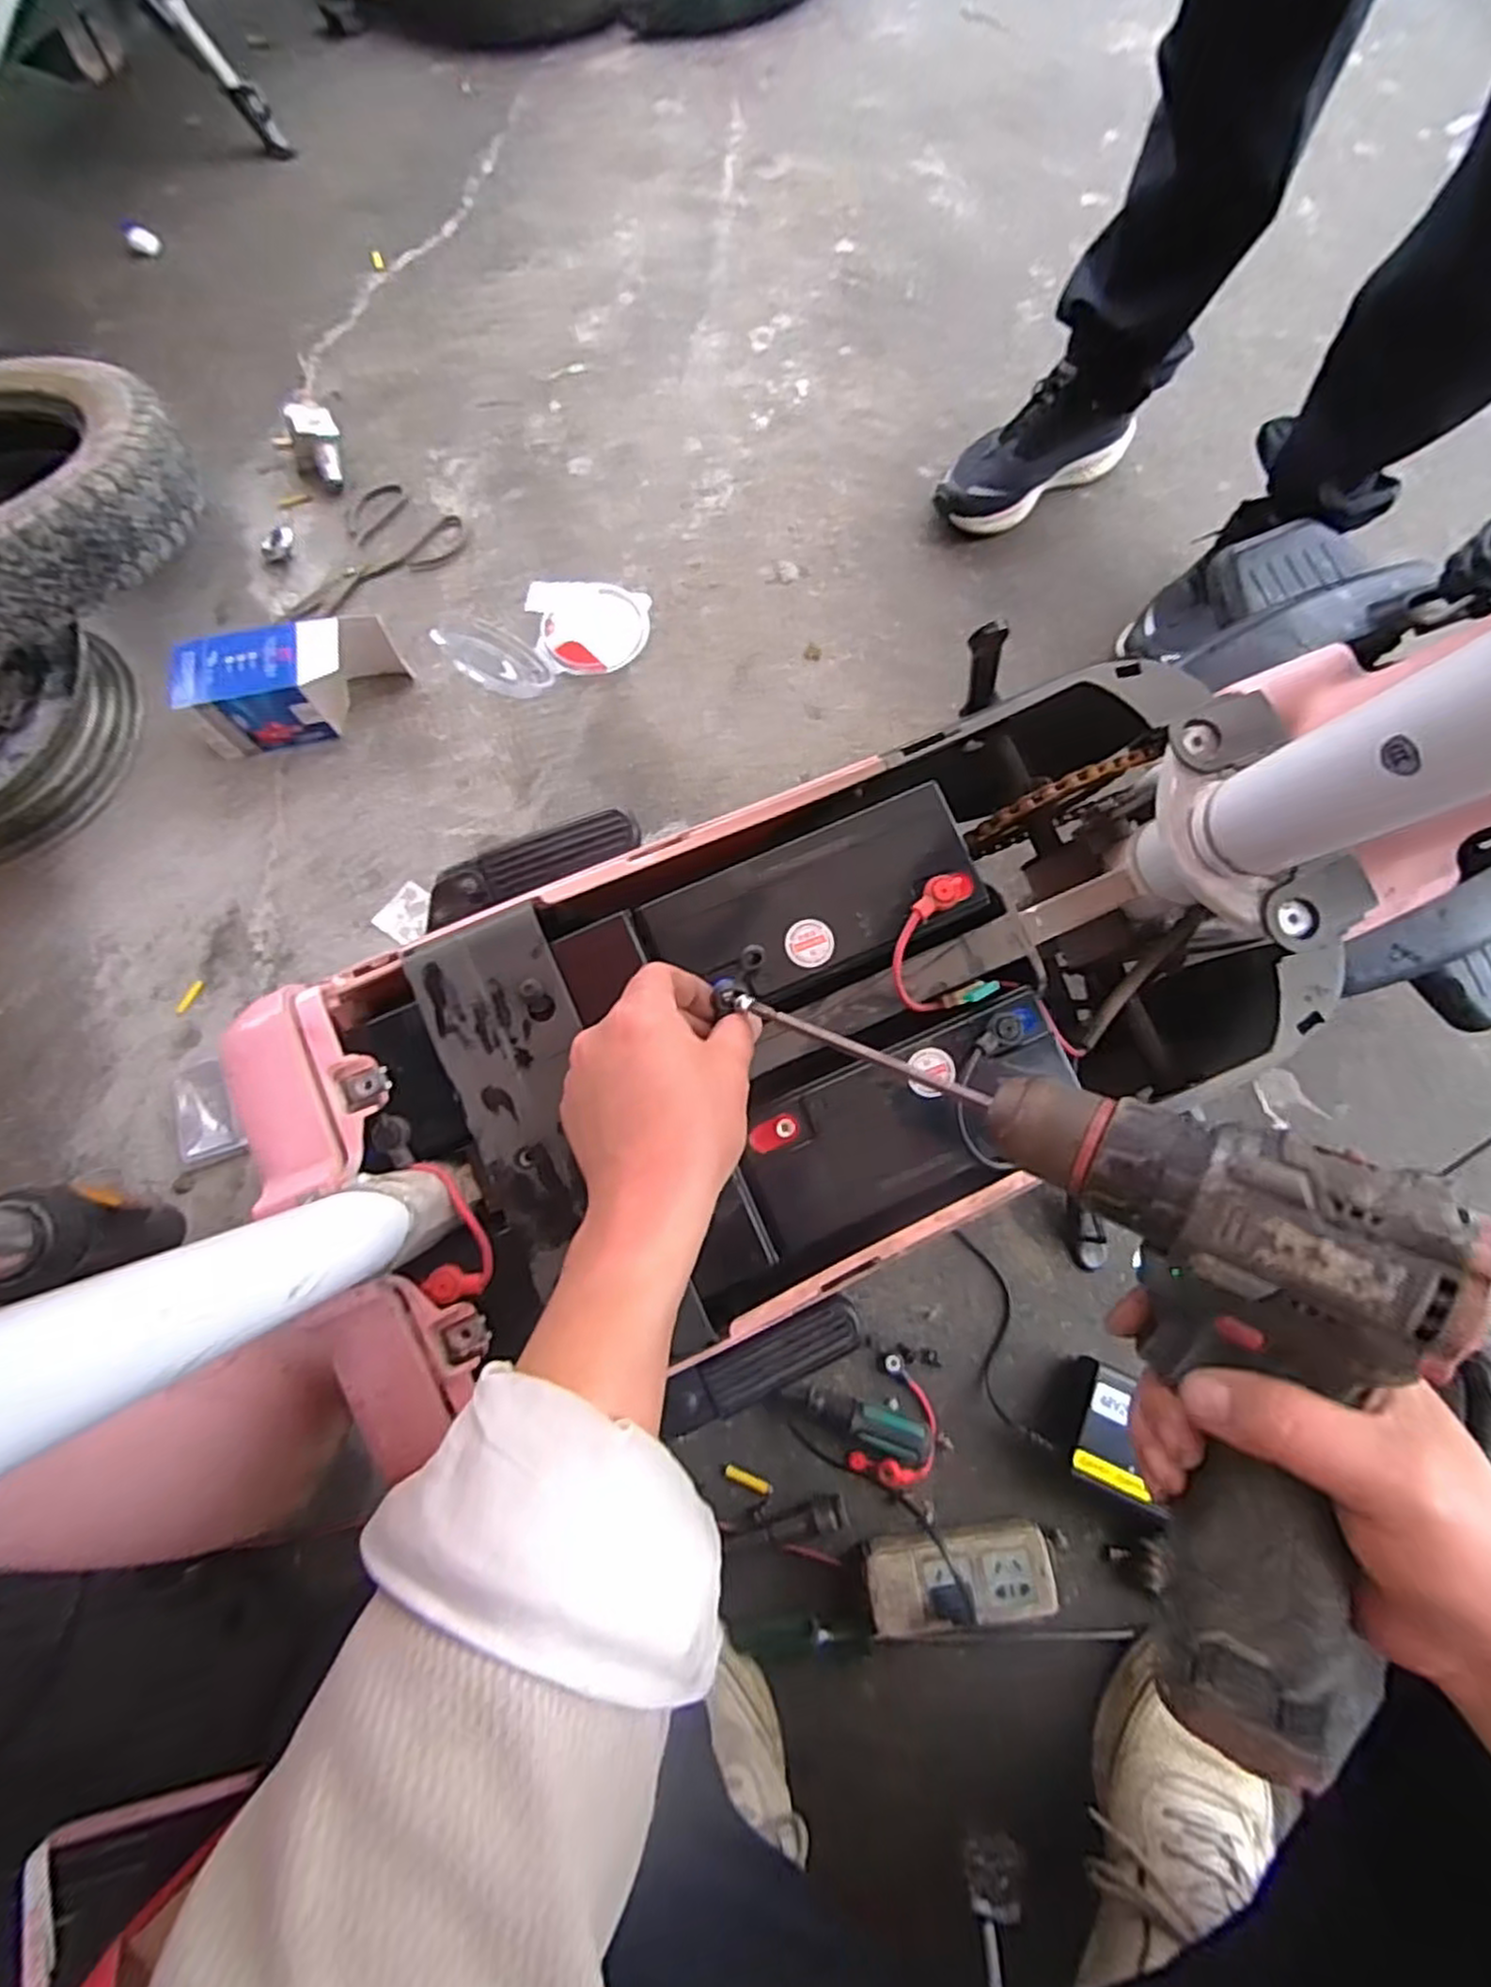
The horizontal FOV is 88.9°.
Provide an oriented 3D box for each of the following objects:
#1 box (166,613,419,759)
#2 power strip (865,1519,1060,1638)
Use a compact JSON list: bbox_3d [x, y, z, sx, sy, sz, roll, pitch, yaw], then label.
[{"bbox_3d":[-0.453,-0.315,0.771,0.201,0.081,0.090,-12,71,-3],"label":"box"},{"bbox_3d":[0.150,0.413,0.541,0.126,0.031,0.057,-9,71,-3],"label":"power strip"}]

